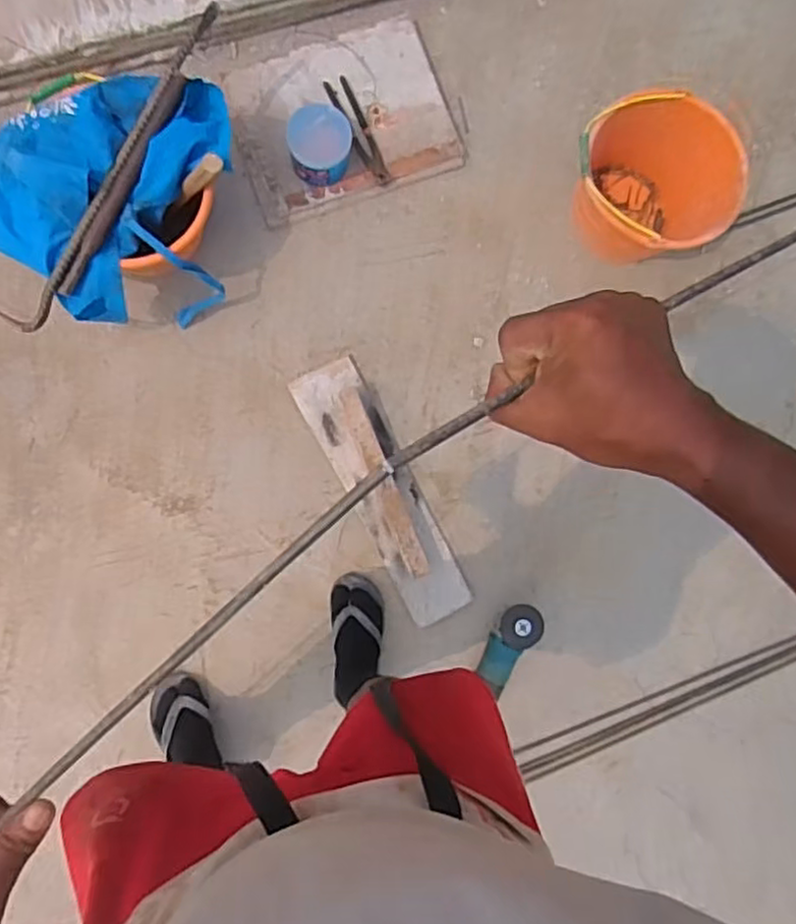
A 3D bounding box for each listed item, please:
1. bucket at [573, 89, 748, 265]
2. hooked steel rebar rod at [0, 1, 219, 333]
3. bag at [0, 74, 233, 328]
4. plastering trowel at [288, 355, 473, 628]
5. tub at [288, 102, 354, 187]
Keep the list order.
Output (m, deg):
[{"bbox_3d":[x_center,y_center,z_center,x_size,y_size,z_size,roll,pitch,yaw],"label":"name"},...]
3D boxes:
[{"bbox_3d":[0.492,-0.548,1.368,0.325,0.269,0.306,0,88,-7],"label":"bucket"},{"bbox_3d":[-0.459,-0.487,1.119,0.068,0.033,0.618,32,84,-5],"label":"hooked steel rebar rod"},{"bbox_3d":[-0.476,-0.449,1.227,0.447,0.275,0.334,-32,92,-7],"label":"bag"},{"bbox_3d":[-0.024,0.062,1.365,0.145,0.076,0.574,-28,92,-5],"label":"plastering trowel"},{"bbox_3d":[-0.154,-0.628,1.336,0.120,0.108,0.128,0,88,-7],"label":"tub"}]

